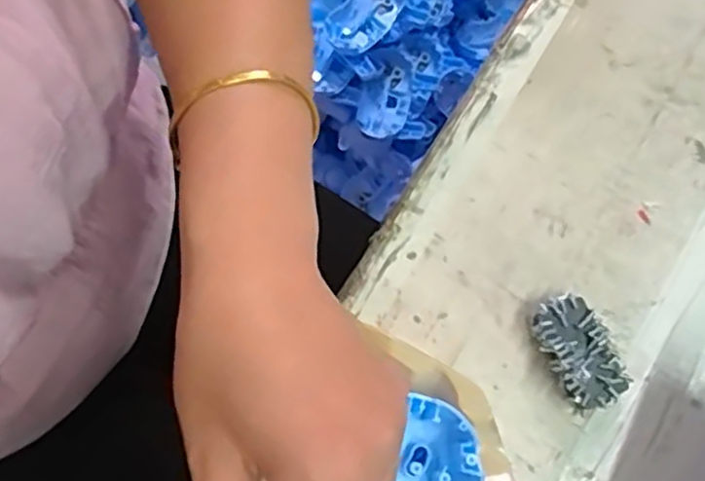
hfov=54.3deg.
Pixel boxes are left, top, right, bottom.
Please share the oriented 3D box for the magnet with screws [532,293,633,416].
[{"bbox_3d":[0.110,0.054,0.334,0.030,0.012,0.054,-24,77,-8],"label":"magnet with screws"}]

